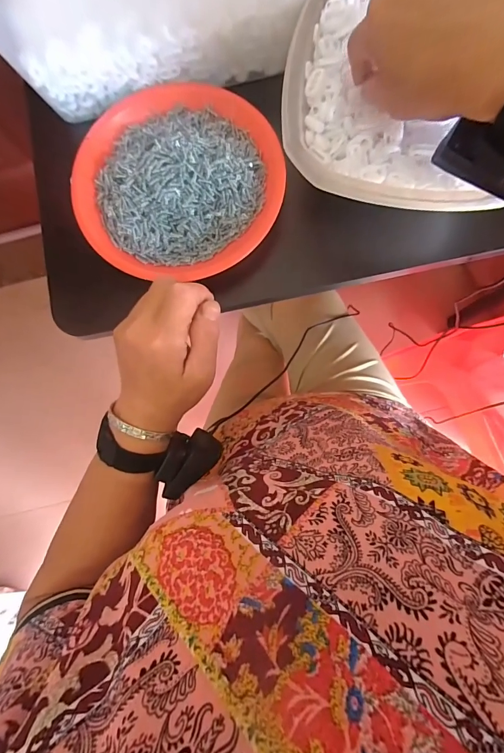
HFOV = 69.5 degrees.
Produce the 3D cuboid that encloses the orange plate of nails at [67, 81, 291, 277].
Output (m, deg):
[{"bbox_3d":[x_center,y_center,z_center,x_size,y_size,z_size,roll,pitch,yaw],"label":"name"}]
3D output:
[{"bbox_3d":[-0.071,-0.189,0.338,0.189,0.029,0.193,0,82,0],"label":"orange plate of nails"}]

